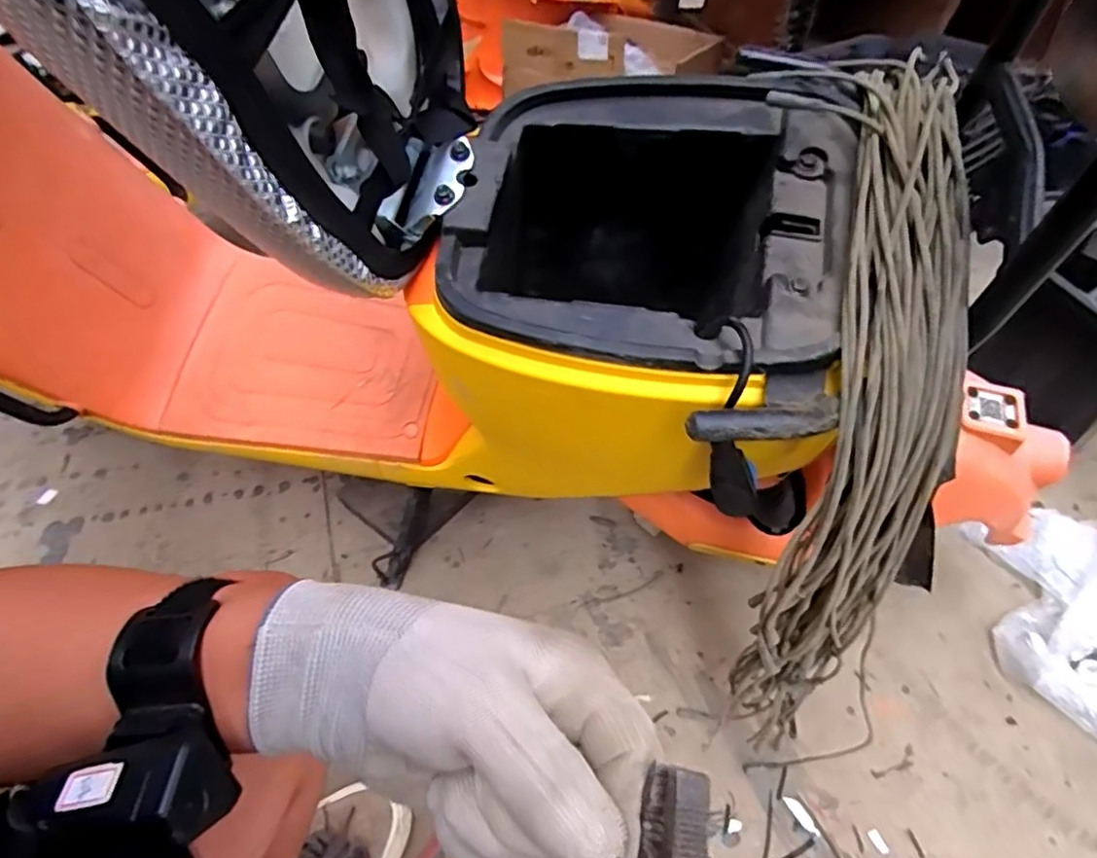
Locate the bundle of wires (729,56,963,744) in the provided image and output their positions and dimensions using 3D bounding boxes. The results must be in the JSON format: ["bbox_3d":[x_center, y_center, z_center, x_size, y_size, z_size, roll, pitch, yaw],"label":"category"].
[{"bbox_3d":[0.216,-0.010,0.466,0.095,0.483,0.195,1,20,-1],"label":"bundle of wires"}]

